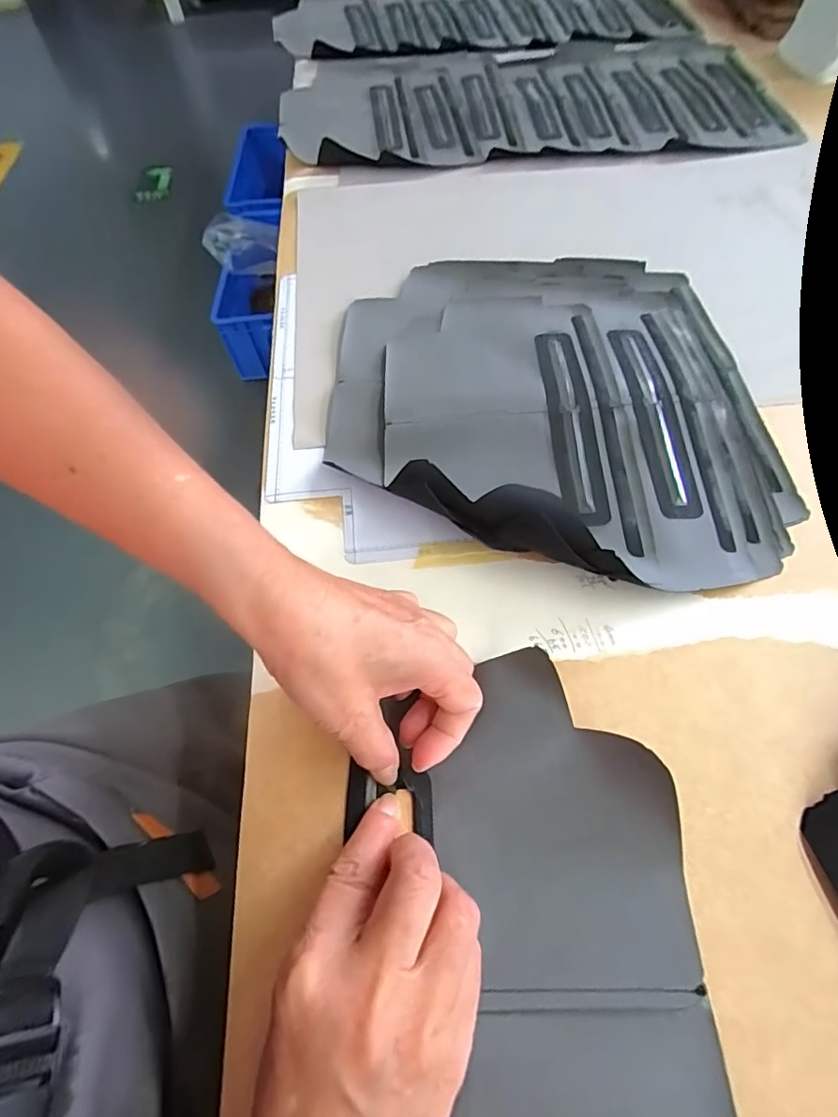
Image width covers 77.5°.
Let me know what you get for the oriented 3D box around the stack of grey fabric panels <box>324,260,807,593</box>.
[{"bbox_3d":[0.098,-0.133,0.394,0.319,0.042,0.314,6,61,6],"label":"stack of grey fabric panels"}]

